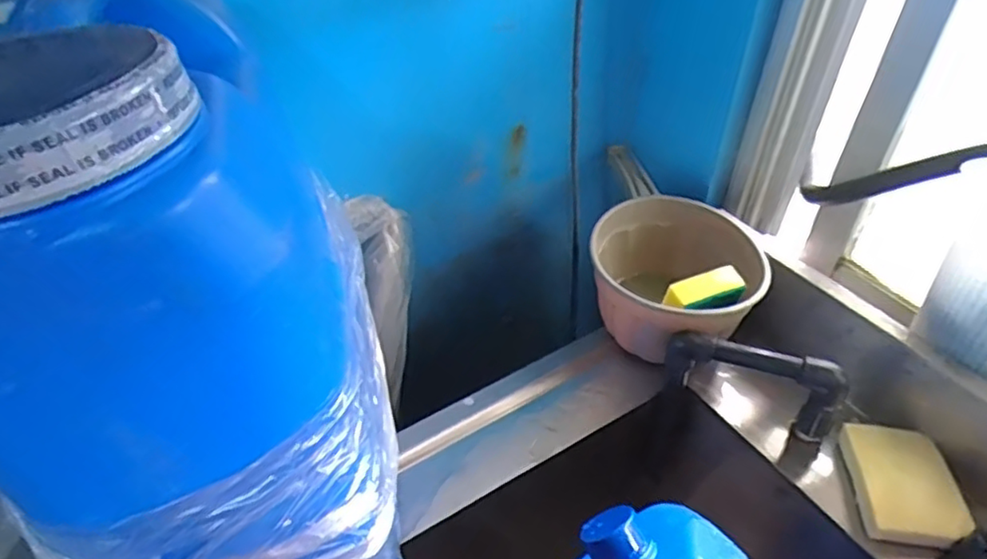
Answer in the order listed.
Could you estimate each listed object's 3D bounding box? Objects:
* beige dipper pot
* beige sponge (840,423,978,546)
[{"bbox_3d":[0.192,-0.020,0.705,0.166,0.117,0.271,3,43,5],"label":"beige dipper pot"},{"bbox_3d":[0.350,0.173,0.534,0.070,0.028,0.103,4,43,6],"label":"beige sponge"}]

